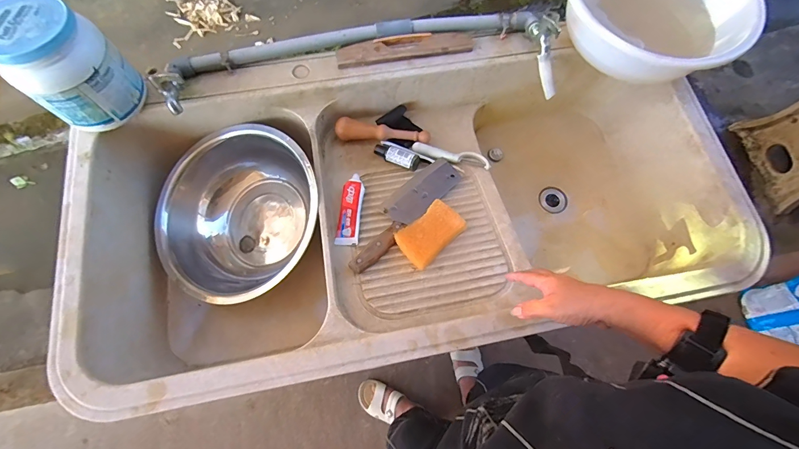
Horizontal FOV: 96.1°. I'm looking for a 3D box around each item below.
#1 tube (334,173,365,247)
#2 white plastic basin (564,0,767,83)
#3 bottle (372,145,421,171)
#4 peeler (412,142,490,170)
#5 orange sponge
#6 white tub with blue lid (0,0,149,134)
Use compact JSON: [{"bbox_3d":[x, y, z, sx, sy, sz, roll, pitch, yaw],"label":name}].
[{"bbox_3d":[-0.090,-0.029,0.666,0.039,0.023,0.142,4,72,-1],"label":"tube"},{"bbox_3d":[0.455,-0.391,0.674,0.321,0.130,0.320,1,73,-2],"label":"white plastic basin"},{"bbox_3d":[-0.009,-0.138,0.723,0.095,0.029,0.033,25,73,19],"label":"bottle"},{"bbox_3d":[0.106,-0.141,0.733,0.157,0.012,0.027,11,72,1],"label":"peeler"},{"bbox_3d":[0.055,0.012,0.622,0.121,0.027,0.074,-43,79,-14],"label":"orange sponge"},{"bbox_3d":[-0.513,-0.244,0.554,0.128,0.157,0.132,1,73,-2],"label":"white tub with blue lid"}]

